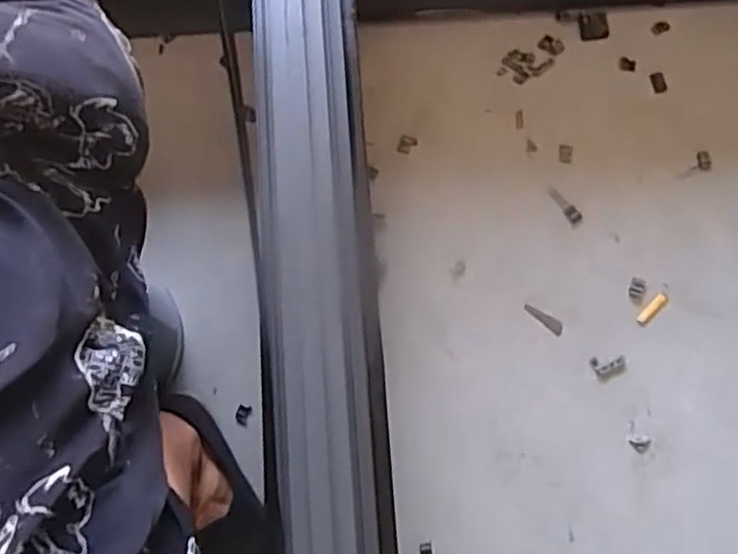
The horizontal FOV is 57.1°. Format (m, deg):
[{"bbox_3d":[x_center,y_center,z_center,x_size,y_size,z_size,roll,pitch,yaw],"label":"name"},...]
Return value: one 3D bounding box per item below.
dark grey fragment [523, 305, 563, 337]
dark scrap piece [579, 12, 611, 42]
[{"bbox_3d":[0.167,0.039,0.646,0.041,0.004,0.013,37,80,9],"label":"dark grey fragment"},{"bbox_3d":[0.234,-0.261,0.708,0.029,0.008,0.030,-7,77,0],"label":"dark scrap piece"}]

